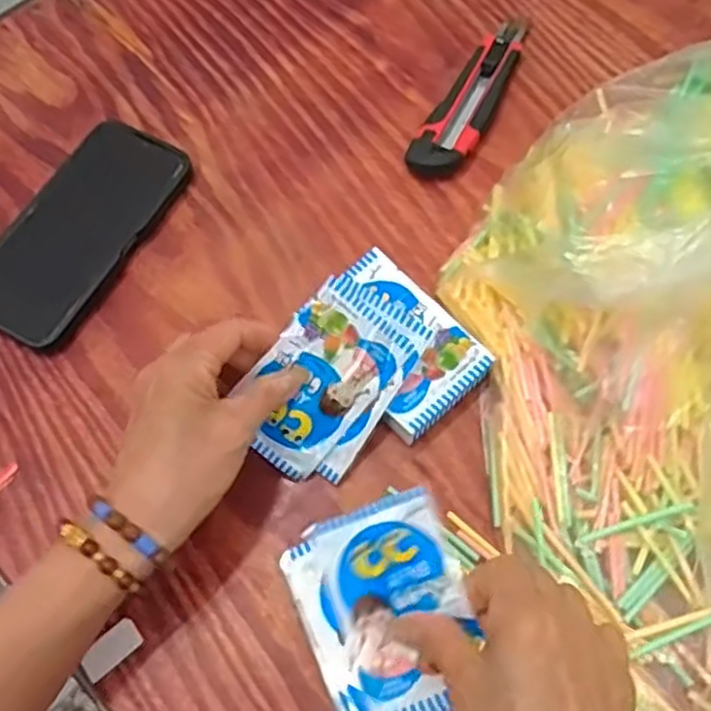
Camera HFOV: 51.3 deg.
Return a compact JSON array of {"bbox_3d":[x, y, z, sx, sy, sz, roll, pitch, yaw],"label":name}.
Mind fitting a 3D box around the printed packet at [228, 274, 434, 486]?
[{"bbox_3d":[-0.015,0.014,0.420,0.072,0.012,0.111,34,92,-7],"label":"printed packet"}]

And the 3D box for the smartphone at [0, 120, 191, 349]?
[{"bbox_3d":[-0.183,-0.085,0.493,0.080,0.015,0.166,26,69,12],"label":"smartphone"}]

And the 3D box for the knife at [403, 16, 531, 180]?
[{"bbox_3d":[0.090,-0.191,0.537,0.038,0.017,0.160,28,70,13],"label":"knife"}]

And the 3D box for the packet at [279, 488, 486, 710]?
[{"bbox_3d":[0.018,0.132,0.377,0.085,0.014,0.111,-22,67,-8],"label":"packet"}]

